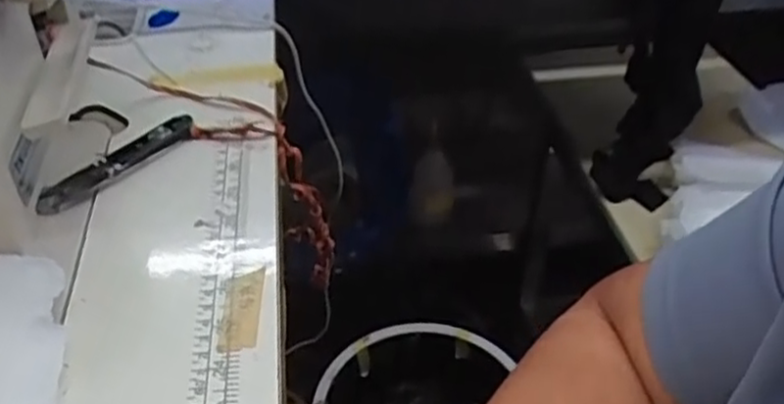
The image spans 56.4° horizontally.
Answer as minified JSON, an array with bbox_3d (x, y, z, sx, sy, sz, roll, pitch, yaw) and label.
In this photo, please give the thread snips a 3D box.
[{"bbox_3d":[-0.171,-0.026,0.454,0.028,0.005,0.108,26,47,26],"label":"thread snips"}]

